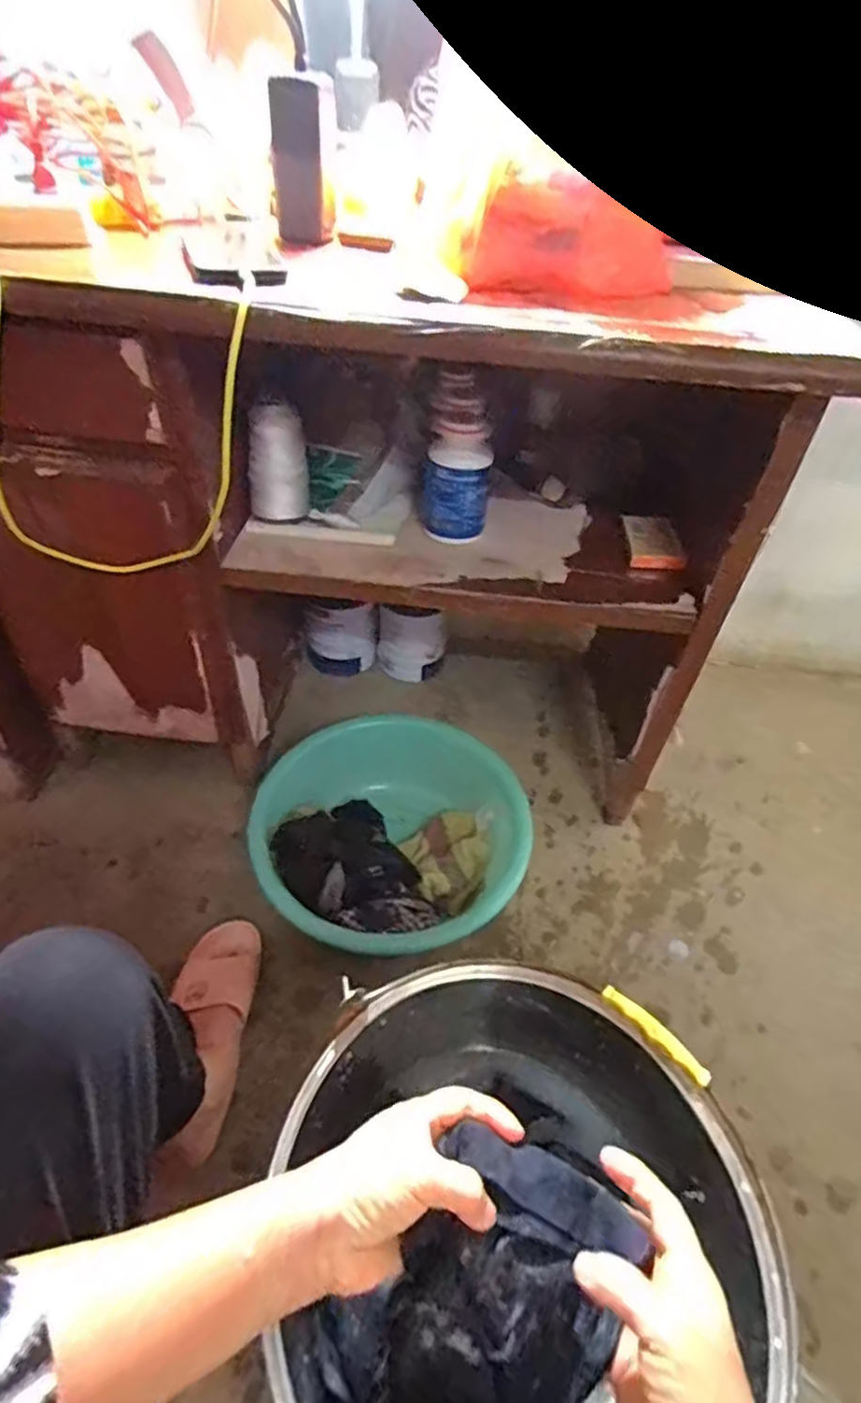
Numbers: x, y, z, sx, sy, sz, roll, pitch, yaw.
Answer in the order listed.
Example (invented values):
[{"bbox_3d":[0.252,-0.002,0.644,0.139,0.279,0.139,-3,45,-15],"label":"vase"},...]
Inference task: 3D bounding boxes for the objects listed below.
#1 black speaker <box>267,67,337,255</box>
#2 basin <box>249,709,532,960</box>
[{"bbox_3d":[-0.123,-0.529,0.643,0.056,0.130,0.048,4,44,0],"label":"black speaker"},{"bbox_3d":[-0.051,0.179,0.855,0.332,0.137,0.292,30,50,25],"label":"basin"}]

